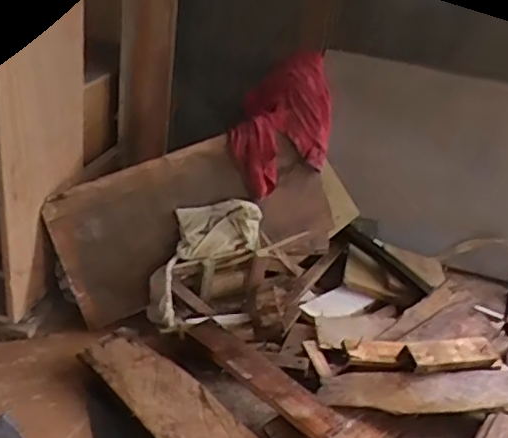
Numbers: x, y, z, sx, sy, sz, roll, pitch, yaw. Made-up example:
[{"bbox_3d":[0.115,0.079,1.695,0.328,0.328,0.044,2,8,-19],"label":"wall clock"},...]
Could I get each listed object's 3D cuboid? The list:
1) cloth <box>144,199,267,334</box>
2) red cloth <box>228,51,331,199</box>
[{"bbox_3d":[-0.110,0.065,1.204,0.303,0.156,0.037,-47,8,-15],"label":"cloth"},{"bbox_3d":[0.061,-0.199,1.283,0.258,0.240,0.064,-26,9,-19],"label":"red cloth"}]

